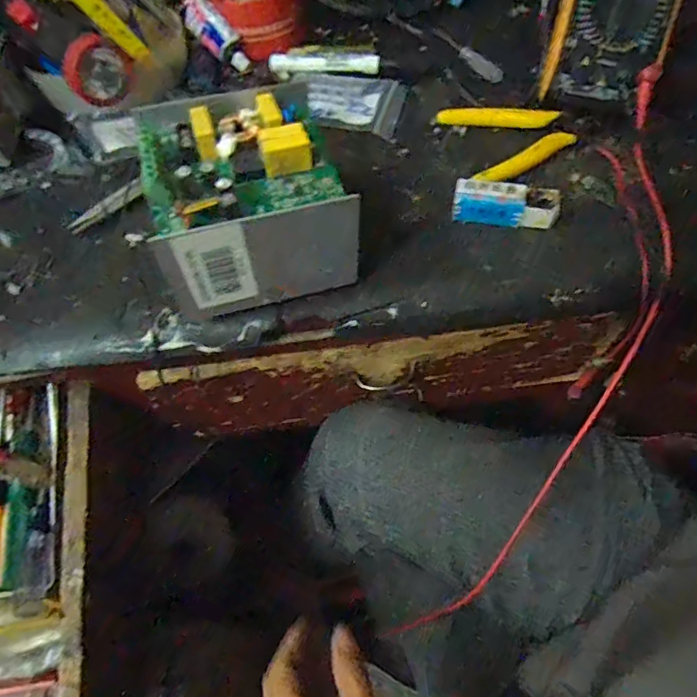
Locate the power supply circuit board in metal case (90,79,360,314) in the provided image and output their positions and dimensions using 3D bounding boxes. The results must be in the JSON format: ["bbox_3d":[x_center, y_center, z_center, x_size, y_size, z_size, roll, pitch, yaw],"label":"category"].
[{"bbox_3d":[-0.064,-0.089,0.317,0.124,0.088,0.120,-17,62,-6],"label":"power supply circuit board in metal case"}]

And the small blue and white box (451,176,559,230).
[{"bbox_3d":[0.107,-0.099,0.354,0.068,0.020,0.023,8,62,7],"label":"small blue and white box"}]

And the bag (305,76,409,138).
[{"bbox_3d":[0.004,-0.206,0.427,0.081,0.004,0.068,11,62,9],"label":"bag"}]

